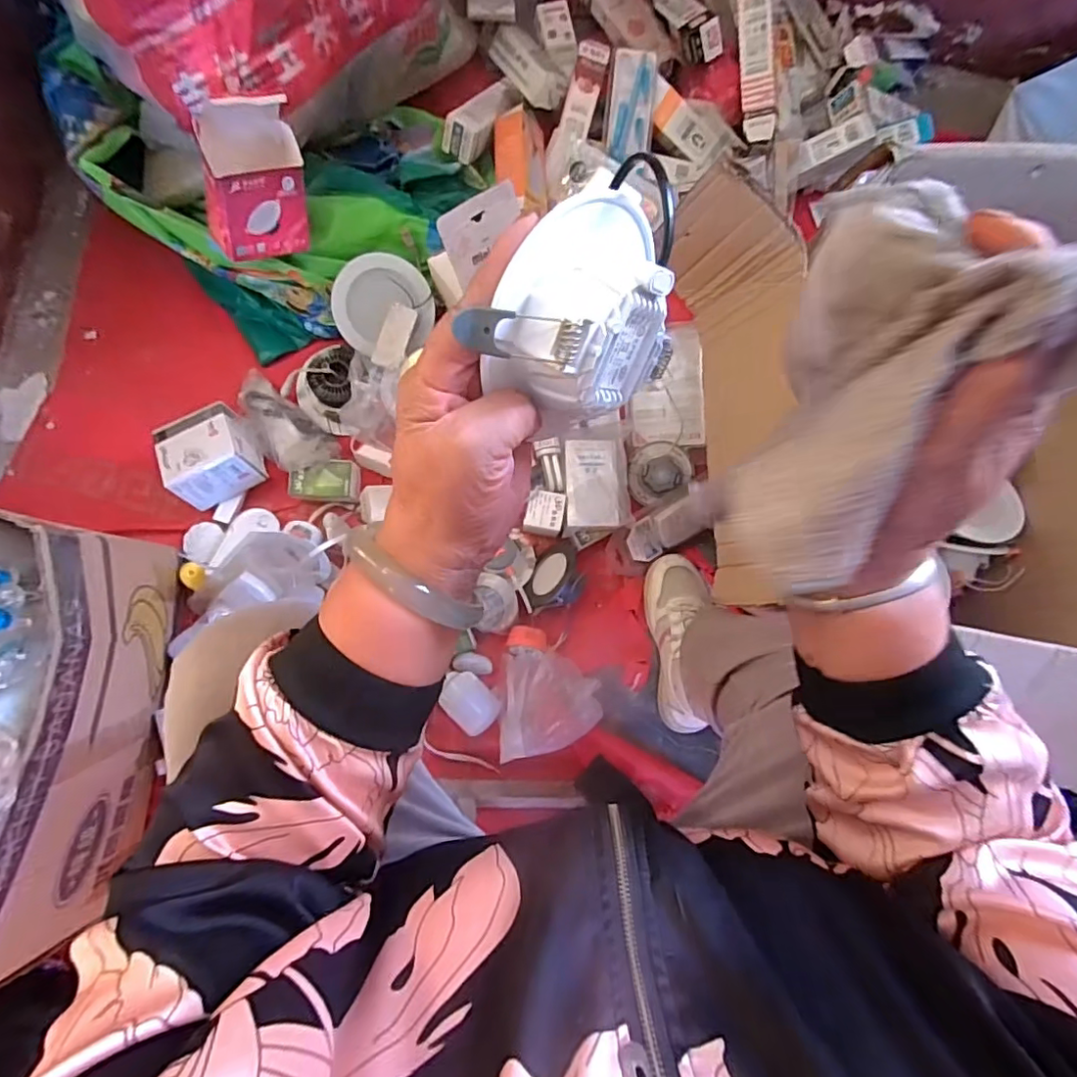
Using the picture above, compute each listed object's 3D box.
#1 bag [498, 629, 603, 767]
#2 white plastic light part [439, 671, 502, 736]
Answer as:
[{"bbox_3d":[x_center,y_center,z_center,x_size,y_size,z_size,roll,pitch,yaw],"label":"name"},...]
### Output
[{"bbox_3d":[0.015,0.200,0.738,0.129,0.096,0.163,0,82,-5],"label":"bag"},{"bbox_3d":[-0.091,0.215,0.741,0.081,0.035,0.059,45,81,2],"label":"white plastic light part"}]

